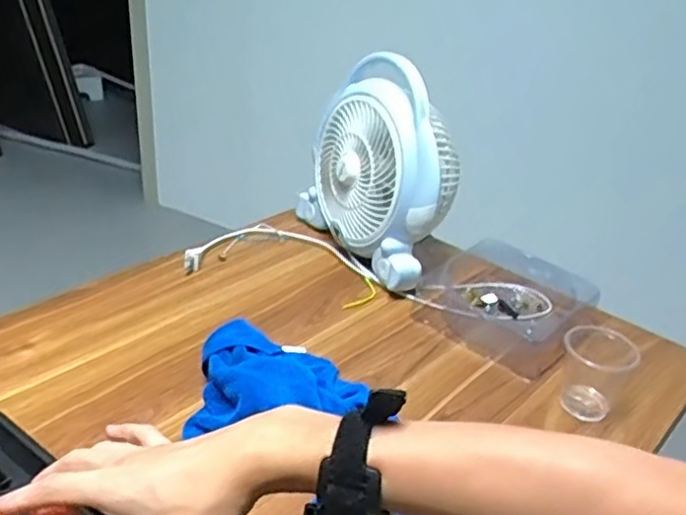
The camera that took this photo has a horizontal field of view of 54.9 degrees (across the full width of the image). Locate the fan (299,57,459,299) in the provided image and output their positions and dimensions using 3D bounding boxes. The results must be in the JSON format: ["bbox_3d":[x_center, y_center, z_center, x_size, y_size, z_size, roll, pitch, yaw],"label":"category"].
[{"bbox_3d":[0.055,-0.122,0.884,0.124,0.248,0.264,-15,35,-32],"label":"fan"}]

